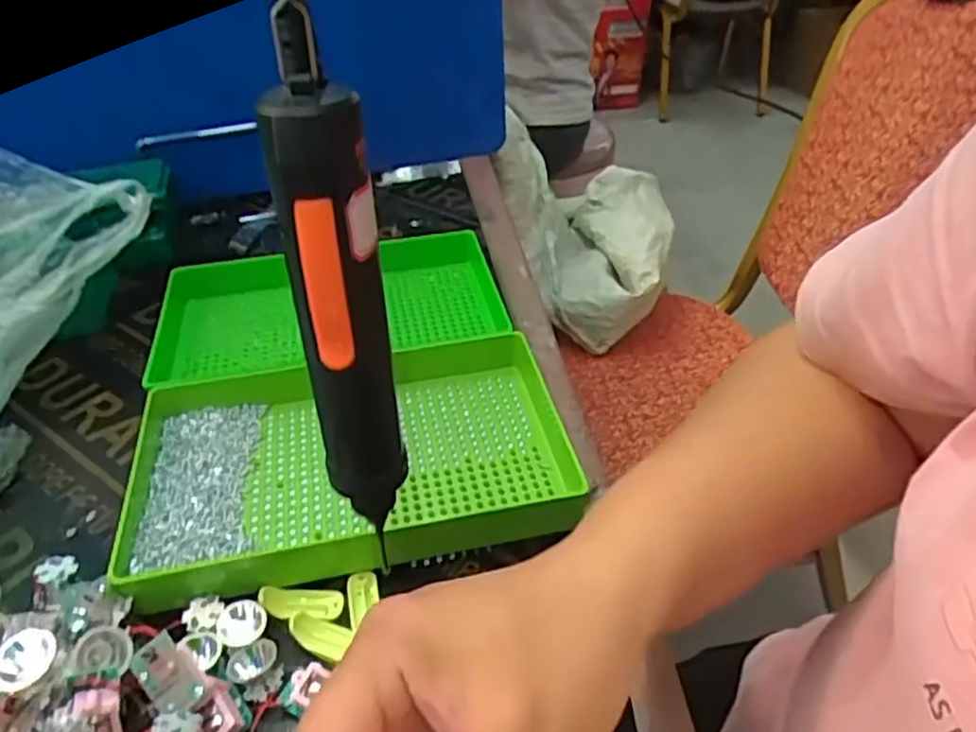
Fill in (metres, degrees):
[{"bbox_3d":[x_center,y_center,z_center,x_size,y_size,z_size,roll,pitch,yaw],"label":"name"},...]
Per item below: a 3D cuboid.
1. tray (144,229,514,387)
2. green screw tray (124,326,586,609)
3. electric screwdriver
[{"bbox_3d":[-0.122,-0.051,0.550,0.261,0.030,0.129,-13,41,-14],"label":"tray"},{"bbox_3d":[-0.079,0.052,0.426,0.256,0.031,0.153,-9,42,-9],"label":"green screw tray"},{"bbox_3d":[-0.053,-0.012,0.261,0.030,0.184,0.041,-2,39,-1],"label":"electric screwdriver"}]

